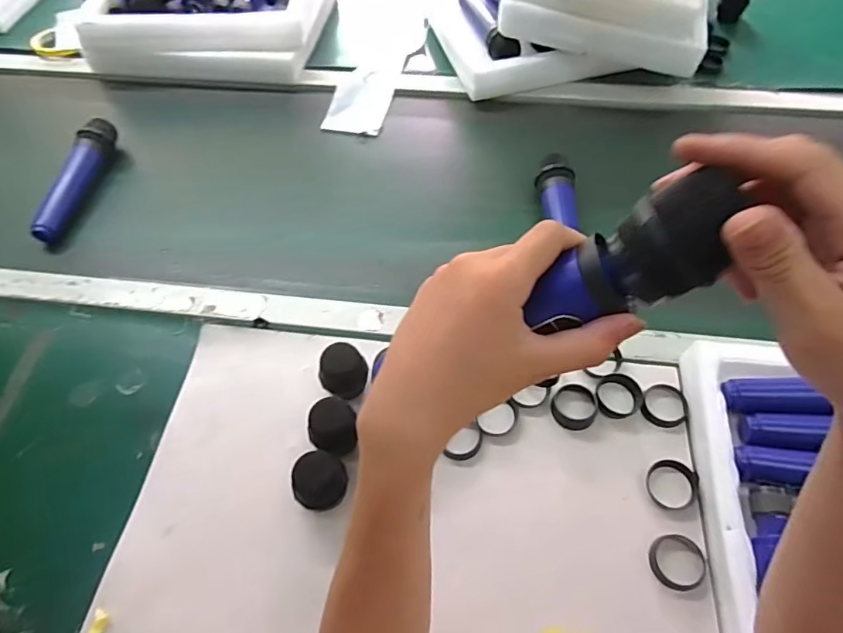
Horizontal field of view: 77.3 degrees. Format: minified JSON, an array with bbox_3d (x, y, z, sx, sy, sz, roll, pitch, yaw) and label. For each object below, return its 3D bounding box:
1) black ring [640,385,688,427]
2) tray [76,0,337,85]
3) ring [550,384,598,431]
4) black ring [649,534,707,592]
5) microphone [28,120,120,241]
[{"bbox_3d":[0.242,0.088,0.522,0.048,0.008,0.043,-15,58,-8],"label":"black ring"},{"bbox_3d":[-0.343,-0.540,0.896,0.347,0.118,0.329,4,57,4],"label":"tray"},{"bbox_3d":[0.151,0.089,0.522,0.044,0.010,0.046,-1,57,1],"label":"ring"},{"bbox_3d":[0.219,0.208,0.447,0.047,0.009,0.044,-1,57,1],"label":"black ring"},{"bbox_3d":[-0.466,-0.185,0.708,0.041,0.041,0.211,4,57,4],"label":"microphone"}]

